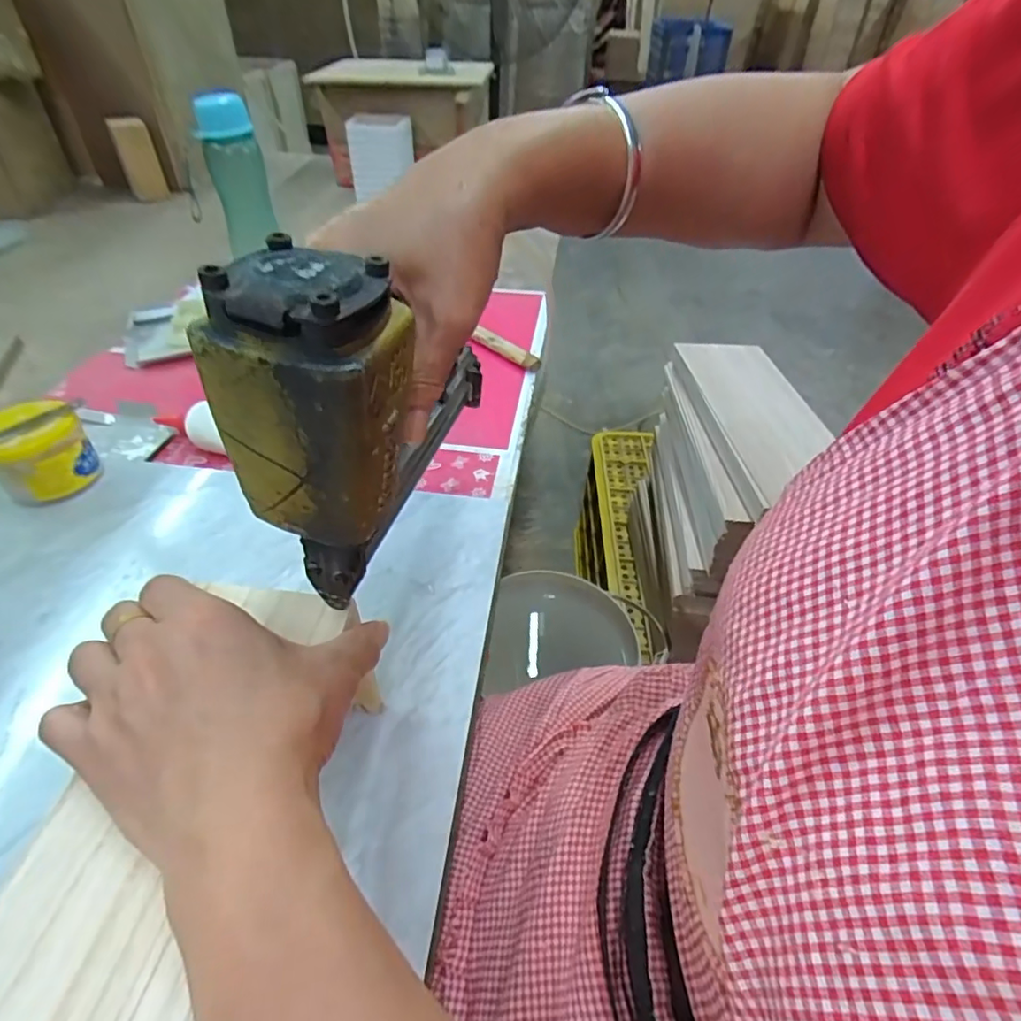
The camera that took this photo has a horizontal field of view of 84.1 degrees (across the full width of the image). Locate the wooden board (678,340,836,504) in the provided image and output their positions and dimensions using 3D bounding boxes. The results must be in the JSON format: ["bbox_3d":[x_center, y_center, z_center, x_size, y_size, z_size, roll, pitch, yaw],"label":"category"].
[{"bbox_3d":[0.293,-0.128,0.677,0.120,0.013,0.318,0,43,-2],"label":"wooden board"}]

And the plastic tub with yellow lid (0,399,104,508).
[{"bbox_3d":[-0.420,-0.048,0.508,0.075,0.071,0.075,1,43,-1],"label":"plastic tub with yellow lid"}]

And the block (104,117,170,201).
[{"bbox_3d":[-0.750,-0.712,1.143,0.069,0.127,0.063,-20,48,-22],"label":"block"}]

